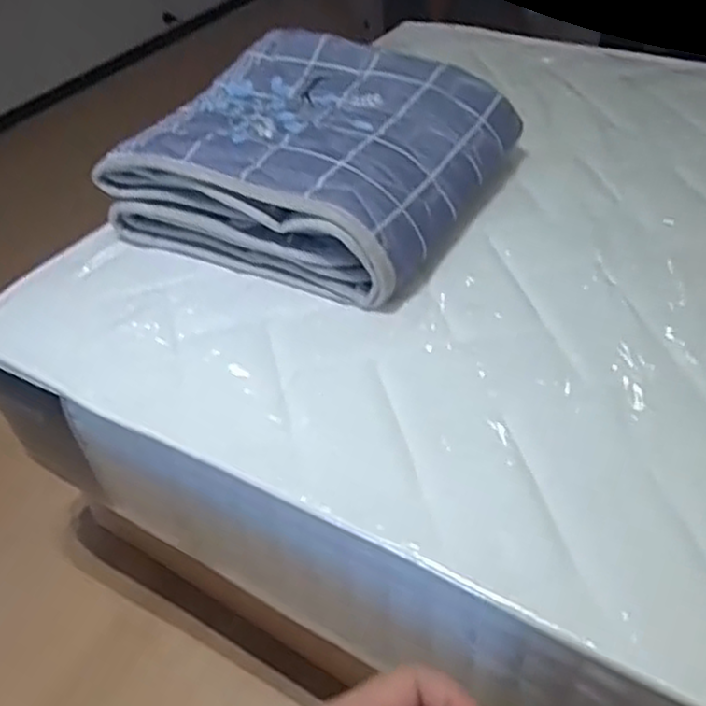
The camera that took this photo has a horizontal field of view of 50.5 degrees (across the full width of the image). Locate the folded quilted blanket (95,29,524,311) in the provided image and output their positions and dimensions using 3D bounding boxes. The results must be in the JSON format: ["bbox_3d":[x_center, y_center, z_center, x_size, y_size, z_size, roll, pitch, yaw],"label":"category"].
[{"bbox_3d":[-0.053,-0.299,1.116,0.475,0.126,0.440,20,49,23],"label":"folded quilted blanket"}]

